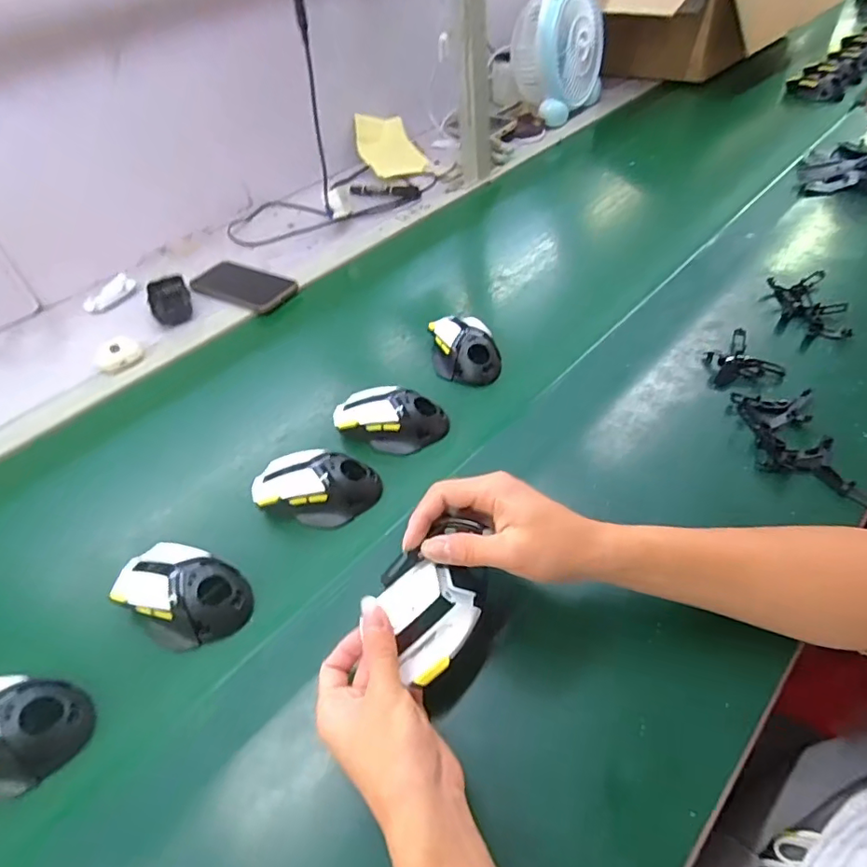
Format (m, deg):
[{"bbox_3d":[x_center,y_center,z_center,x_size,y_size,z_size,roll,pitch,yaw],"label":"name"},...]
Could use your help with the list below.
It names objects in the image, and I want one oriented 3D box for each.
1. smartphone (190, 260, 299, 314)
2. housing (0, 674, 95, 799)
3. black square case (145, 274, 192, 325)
[{"bbox_3d":[-0.284,-0.218,0.800,0.160,0.014,0.081,22,54,24],"label":"smartphone"},{"bbox_3d":[-0.306,0.209,0.383,0.111,0.033,0.069,1,48,7],"label":"housing"},{"bbox_3d":[-0.375,-0.189,0.775,0.053,0.018,0.106,-22,49,-14],"label":"black square case"}]

